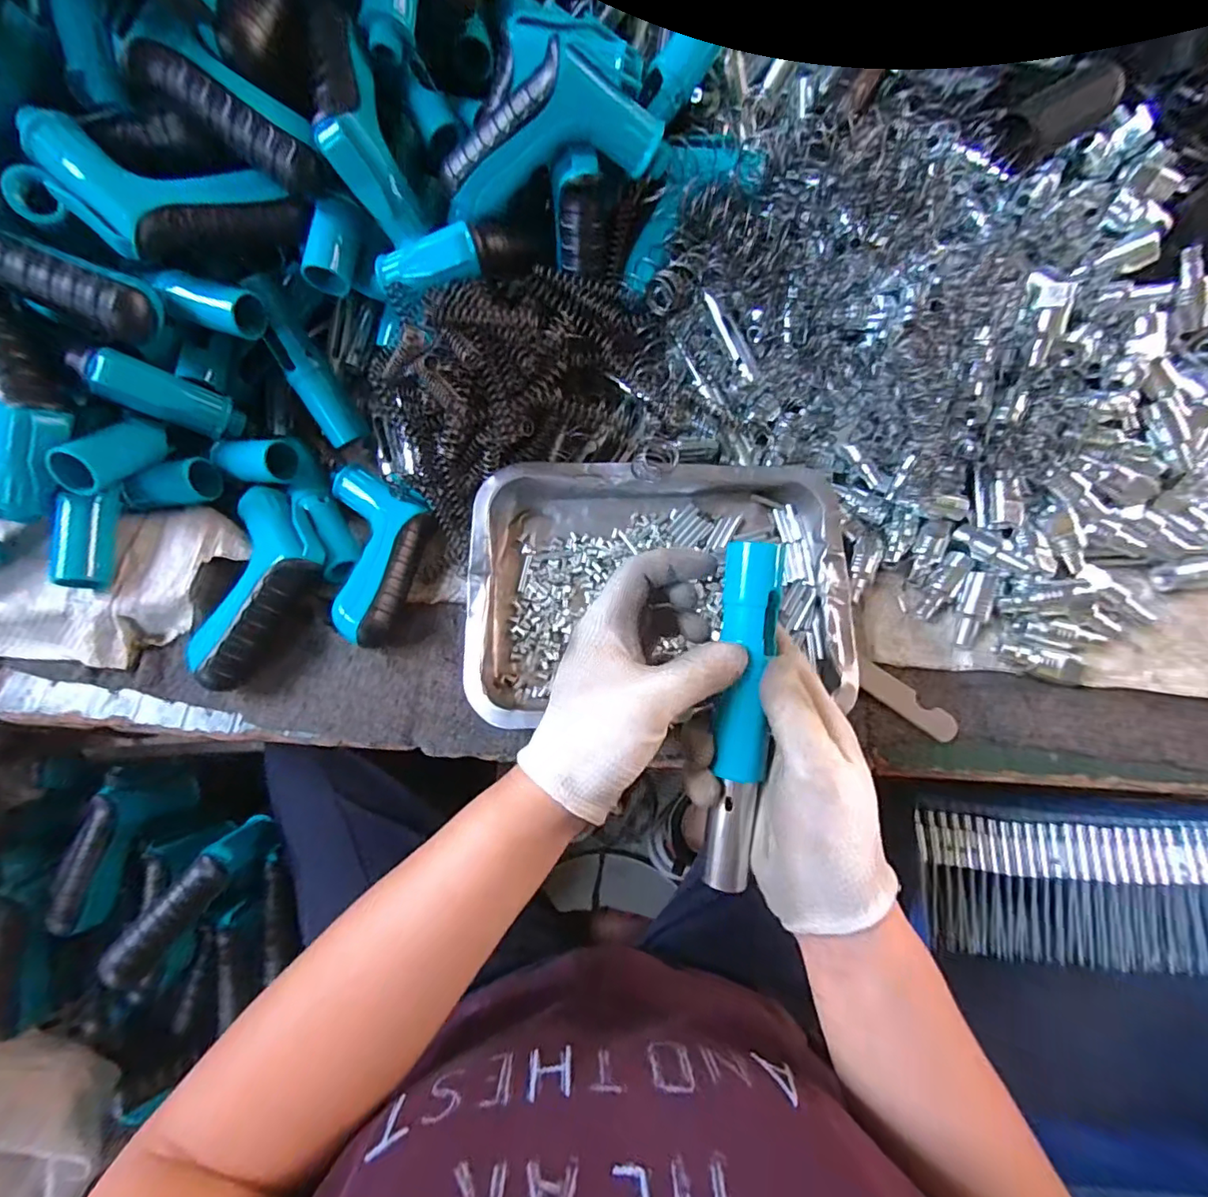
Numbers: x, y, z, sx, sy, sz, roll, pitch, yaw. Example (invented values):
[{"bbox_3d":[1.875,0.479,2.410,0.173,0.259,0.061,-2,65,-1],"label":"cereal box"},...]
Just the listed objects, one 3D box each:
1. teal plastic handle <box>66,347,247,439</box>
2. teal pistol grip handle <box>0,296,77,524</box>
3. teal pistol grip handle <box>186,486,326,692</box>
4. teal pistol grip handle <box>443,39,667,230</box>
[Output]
[{"bbox_3d":[-0.294,-0.136,0.375,0.024,0.092,0.028,-19,69,31],"label":"teal plastic handle"},{"bbox_3d":[-0.362,-0.122,0.344,0.065,0.045,0.137,-8,95,-2],"label":"teal pistol grip handle"},{"bbox_3d":[-0.234,-0.007,0.389,0.070,0.042,0.143,7,72,3],"label":"teal pistol grip handle"},{"bbox_3d":[-0.037,-0.280,0.337,0.132,0.059,0.030,-16,72,9],"label":"teal pistol grip handle"}]

